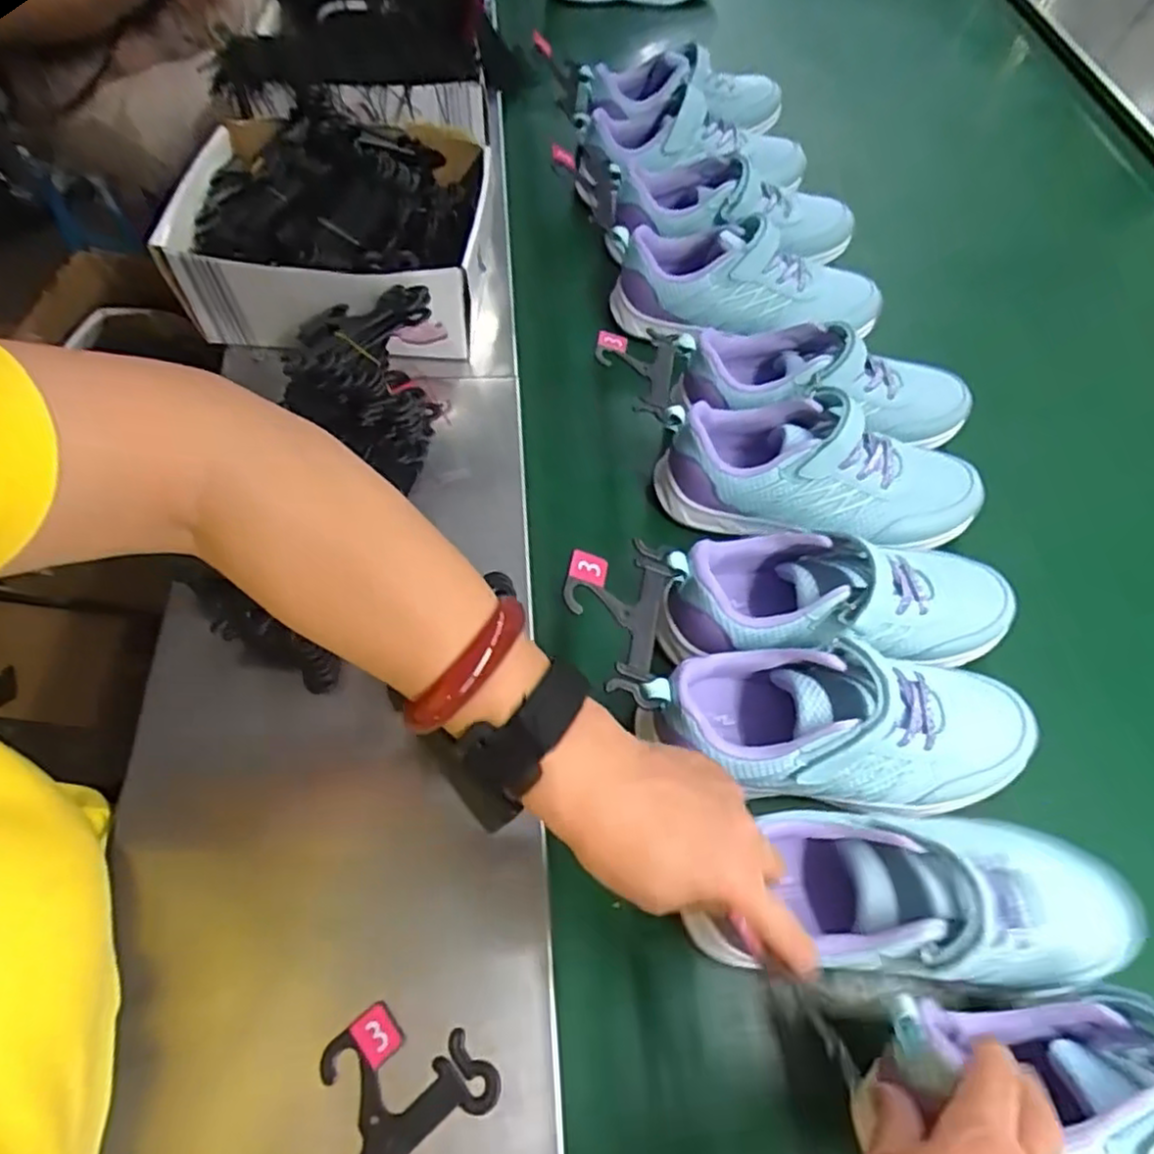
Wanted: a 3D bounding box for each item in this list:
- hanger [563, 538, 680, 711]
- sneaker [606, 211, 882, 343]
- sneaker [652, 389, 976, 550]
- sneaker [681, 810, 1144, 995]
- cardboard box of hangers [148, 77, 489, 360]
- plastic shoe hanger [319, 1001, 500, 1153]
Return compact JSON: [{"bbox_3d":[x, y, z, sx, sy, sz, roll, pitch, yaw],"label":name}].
[{"bbox_3d":[0.023,0.020,0.417,0.068,0.011,0.097,20,63,-16],"label":"hanger"},{"bbox_3d":[0.150,-0.264,0.629,0.238,0.081,0.081,5,62,1],"label":"sneaker"},{"bbox_3d":[0.180,-0.082,0.527,0.228,0.079,0.083,10,62,3],"label":"sneaker"},{"bbox_3d":[0.187,0.168,0.375,0.212,0.080,0.081,4,62,-3],"label":"sneaker"},{"bbox_3d":[-0.200,-0.291,0.584,0.232,0.106,0.216,1,62,-2],"label":"cardboard box of hangers"},{"bbox_3d":[-0.097,0.254,0.340,0.100,0.008,0.069,-37,69,-19],"label":"plastic shoe hanger"}]

